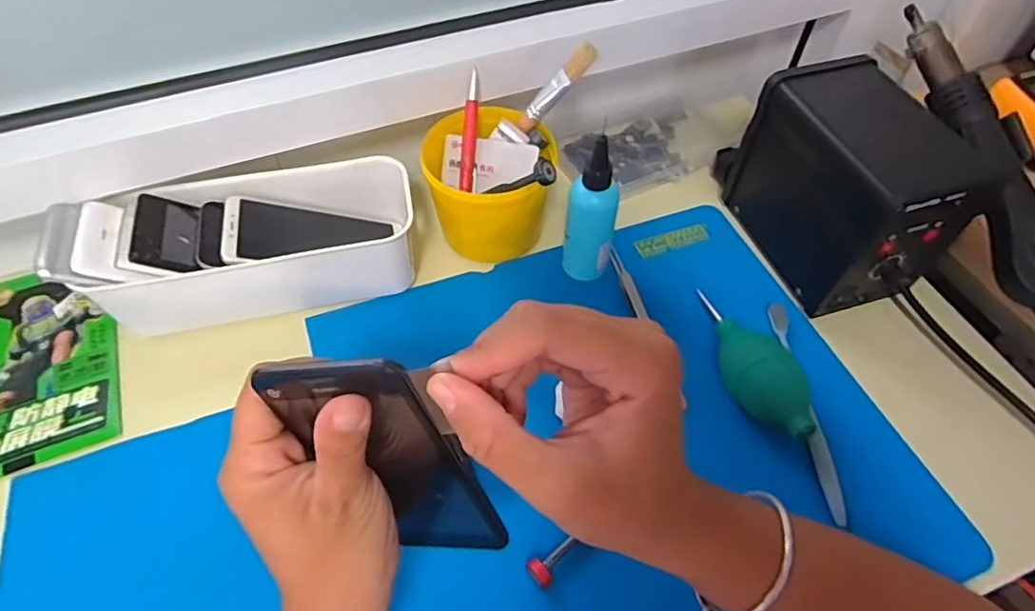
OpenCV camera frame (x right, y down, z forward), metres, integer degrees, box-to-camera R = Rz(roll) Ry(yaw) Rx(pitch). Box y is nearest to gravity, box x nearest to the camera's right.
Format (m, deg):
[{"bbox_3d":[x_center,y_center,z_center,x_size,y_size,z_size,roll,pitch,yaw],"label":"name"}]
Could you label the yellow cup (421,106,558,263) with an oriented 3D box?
[{"bbox_3d":[-0.027,-0.104,0.510,0.112,0.093,0.102,0,54,-1],"label":"yellow cup"}]

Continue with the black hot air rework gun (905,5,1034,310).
[{"bbox_3d":[0.351,-0.114,0.435,0.044,0.034,0.251,-14,77,-10],"label":"black hot air rework gun"}]

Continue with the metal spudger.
[{"bbox_3d":[0.216,0.071,0.437,0.014,0.010,0.177,1,54,0],"label":"metal spudger"}]

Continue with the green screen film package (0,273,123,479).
[{"bbox_3d":[-0.377,0.041,0.462,0.108,0.007,0.189,-19,57,-14],"label":"green screen film package"}]

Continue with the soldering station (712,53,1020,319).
[{"bbox_3d":[0.276,-0.099,0.481,0.120,0.133,0.155,-15,56,-12],"label":"soldering station"}]

